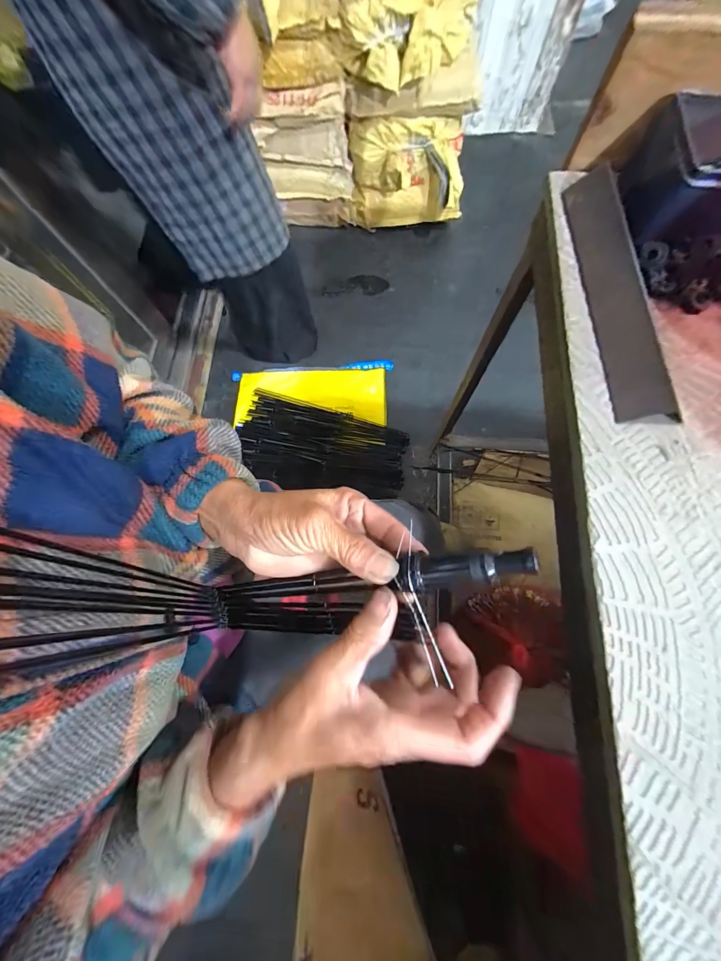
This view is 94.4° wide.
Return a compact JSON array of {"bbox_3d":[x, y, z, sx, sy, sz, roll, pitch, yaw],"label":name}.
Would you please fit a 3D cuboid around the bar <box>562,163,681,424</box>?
[{"bbox_3d":[0.215,-0.162,0.277,0.047,0.032,0.237,-5,74,0],"label":"bar"}]

